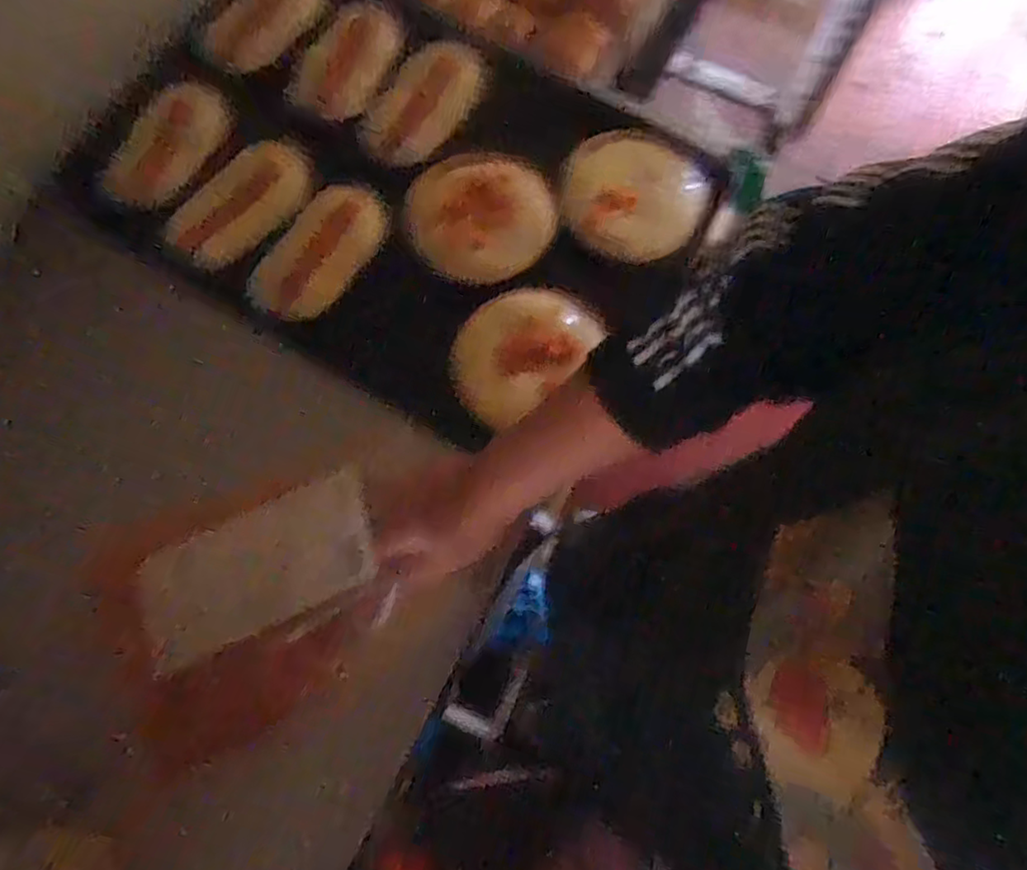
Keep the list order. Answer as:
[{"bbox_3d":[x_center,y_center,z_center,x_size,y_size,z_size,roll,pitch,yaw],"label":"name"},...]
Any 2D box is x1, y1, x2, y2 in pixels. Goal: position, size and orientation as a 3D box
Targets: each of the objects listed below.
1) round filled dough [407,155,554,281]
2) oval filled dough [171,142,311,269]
[{"bbox_3d":[-0.031,-0.228,0.673,0.146,0.022,0.148,0,75,-2],"label":"round filled dough"},{"bbox_3d":[-0.284,-0.243,0.694,0.065,0.030,0.160,39,77,9],"label":"oval filled dough"}]

